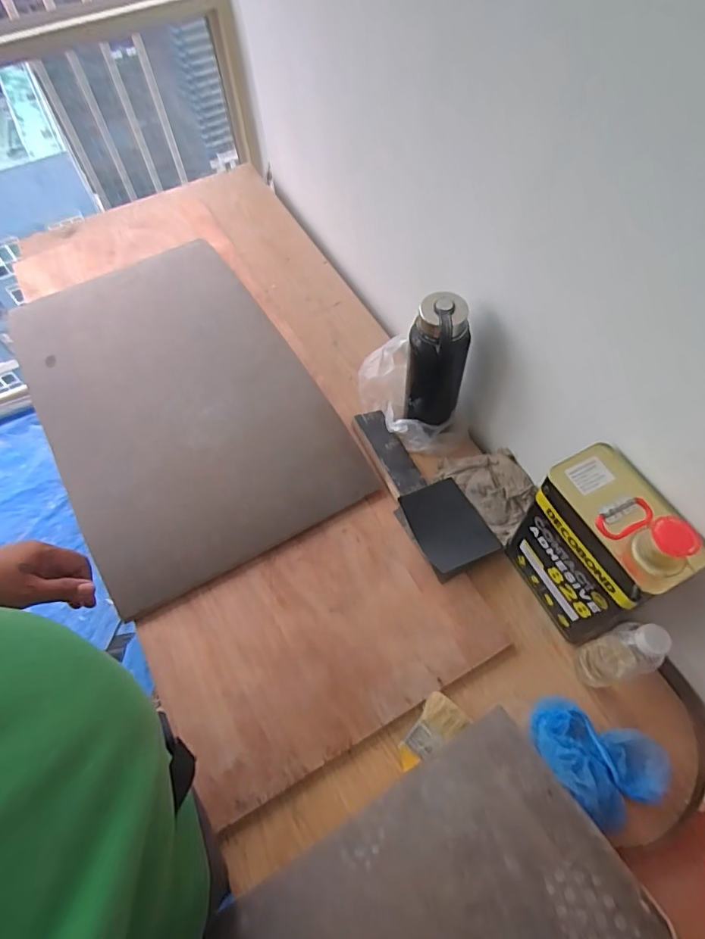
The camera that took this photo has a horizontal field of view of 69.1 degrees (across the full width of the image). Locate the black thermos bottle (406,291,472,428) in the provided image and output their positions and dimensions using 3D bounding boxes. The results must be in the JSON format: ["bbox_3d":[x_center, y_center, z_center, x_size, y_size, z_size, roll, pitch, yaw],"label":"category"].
[{"bbox_3d":[0.123,-0.156,0.767,0.084,0.215,0.063,13,61,9],"label":"black thermos bottle"}]

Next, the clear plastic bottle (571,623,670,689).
[{"bbox_3d":[0.328,0.218,0.614,0.054,0.171,0.053,-11,60,-4],"label":"clear plastic bottle"}]

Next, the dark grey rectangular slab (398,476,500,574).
[{"bbox_3d":[0.143,0.081,0.778,0.108,0.019,0.136,-19,60,-18],"label":"dark grey rectangular slab"}]

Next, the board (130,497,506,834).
[{"bbox_3d":[-0.048,0.233,0.725,0.443,0.016,0.290,-27,63,-12],"label":"board"}]

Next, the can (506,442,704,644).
[{"bbox_3d":[0.298,0.100,0.635,0.093,0.253,0.174,-24,62,-11],"label":"can"}]

